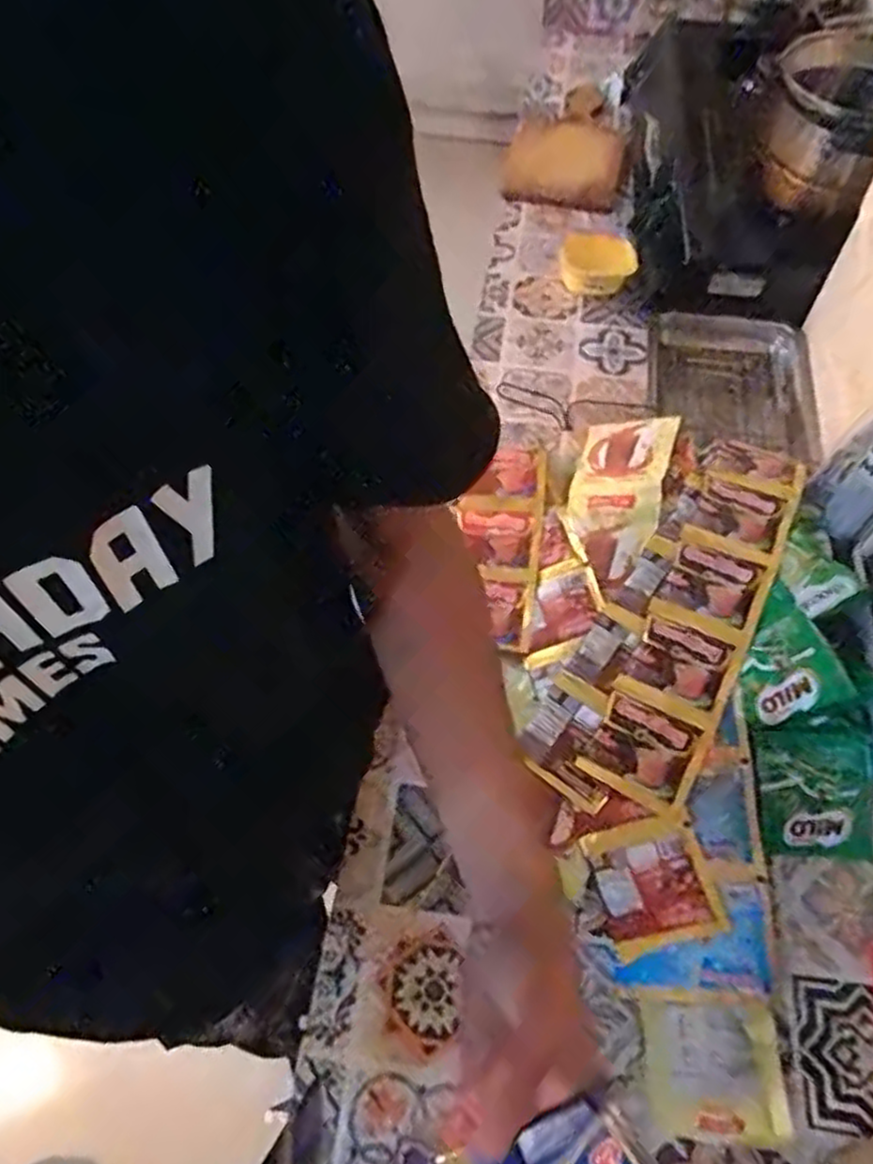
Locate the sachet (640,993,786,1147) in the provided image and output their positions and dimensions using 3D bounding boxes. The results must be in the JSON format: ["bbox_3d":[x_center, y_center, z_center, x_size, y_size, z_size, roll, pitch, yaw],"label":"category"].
[{"bbox_3d":[0.189,0.331,0.504,0.089,0.008,0.080,1,58,1],"label":"sachet"}]

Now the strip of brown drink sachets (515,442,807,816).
[{"bbox_3d":[0.222,0.022,0.657,0.126,0.048,0.383,29,63,17],"label":"strip of brown drink sachets"}]

